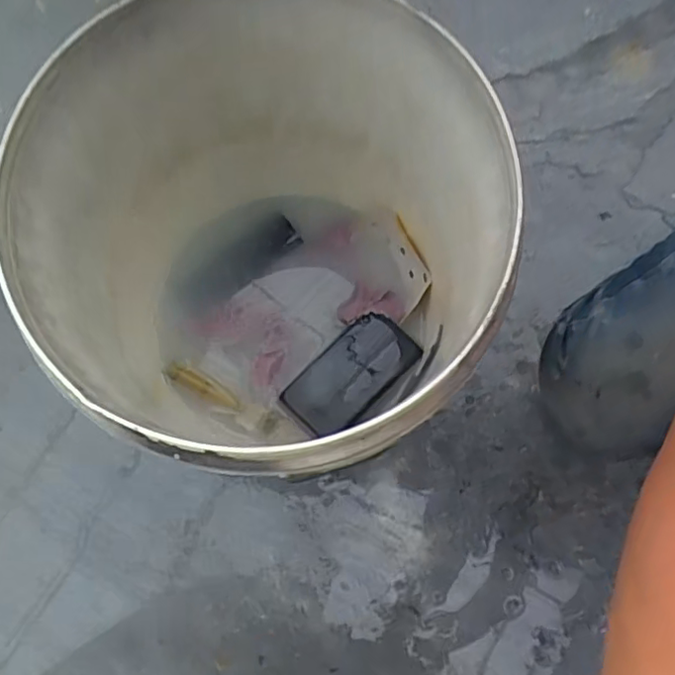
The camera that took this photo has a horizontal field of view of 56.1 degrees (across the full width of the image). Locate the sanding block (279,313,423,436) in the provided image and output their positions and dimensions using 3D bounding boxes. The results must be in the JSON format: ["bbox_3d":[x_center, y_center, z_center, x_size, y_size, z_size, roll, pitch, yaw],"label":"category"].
[{"bbox_3d":[0.014,0.036,0.621,0.134,0.012,0.068,-43,79,-11],"label":"sanding block"}]

